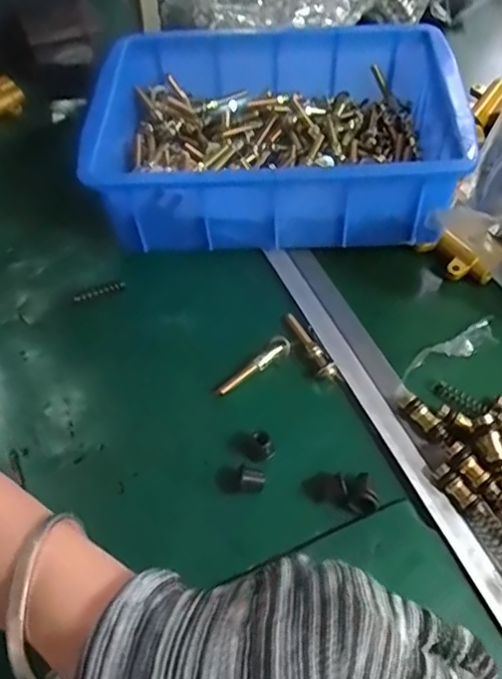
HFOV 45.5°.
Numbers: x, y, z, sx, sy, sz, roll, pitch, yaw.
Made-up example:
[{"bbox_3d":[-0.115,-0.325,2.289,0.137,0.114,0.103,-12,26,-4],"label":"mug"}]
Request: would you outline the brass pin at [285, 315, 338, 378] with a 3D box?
[{"bbox_3d":[0.042,0.005,0.444,0.013,0.013,0.061,-22,57,-16],"label":"brass pin"}]

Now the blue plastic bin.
[{"bbox_3d":[0.017,-0.172,0.523,0.282,0.098,0.207,1,54,0],"label":"blue plastic bin"}]

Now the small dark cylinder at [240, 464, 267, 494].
[{"bbox_3d":[0.000,0.090,0.381,0.017,0.015,0.013,12,55,8],"label":"small dark cylinder"}]

